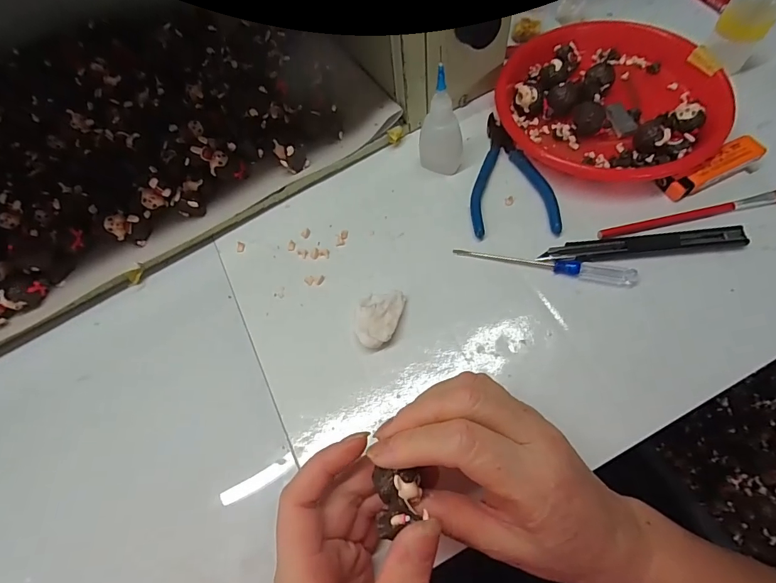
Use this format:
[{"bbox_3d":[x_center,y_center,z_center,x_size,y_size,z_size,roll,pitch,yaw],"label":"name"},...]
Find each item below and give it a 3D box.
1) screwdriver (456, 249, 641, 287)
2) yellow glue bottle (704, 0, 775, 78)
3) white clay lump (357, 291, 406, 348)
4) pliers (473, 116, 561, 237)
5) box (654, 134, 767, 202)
[{"bbox_3d":[0.112,-0.021,0.301,0.125,0.015,0.009,10,65,11],"label":"screwdriver"},{"bbox_3d":[0.299,-0.231,0.339,0.027,0.095,0.038,-18,63,-3],"label":"yellow glue bottle"},{"bbox_3d":[-0.006,0.020,0.296,0.031,0.010,0.041,4,64,8],"label":"white clay lump"},{"bbox_3d":[0.099,-0.099,0.338,0.063,0.008,0.118,-2,64,5],"label":"pliers"},{"bbox_3d":[0.251,-0.095,0.327,0.081,0.019,0.022,-25,64,-6],"label":"box"}]

